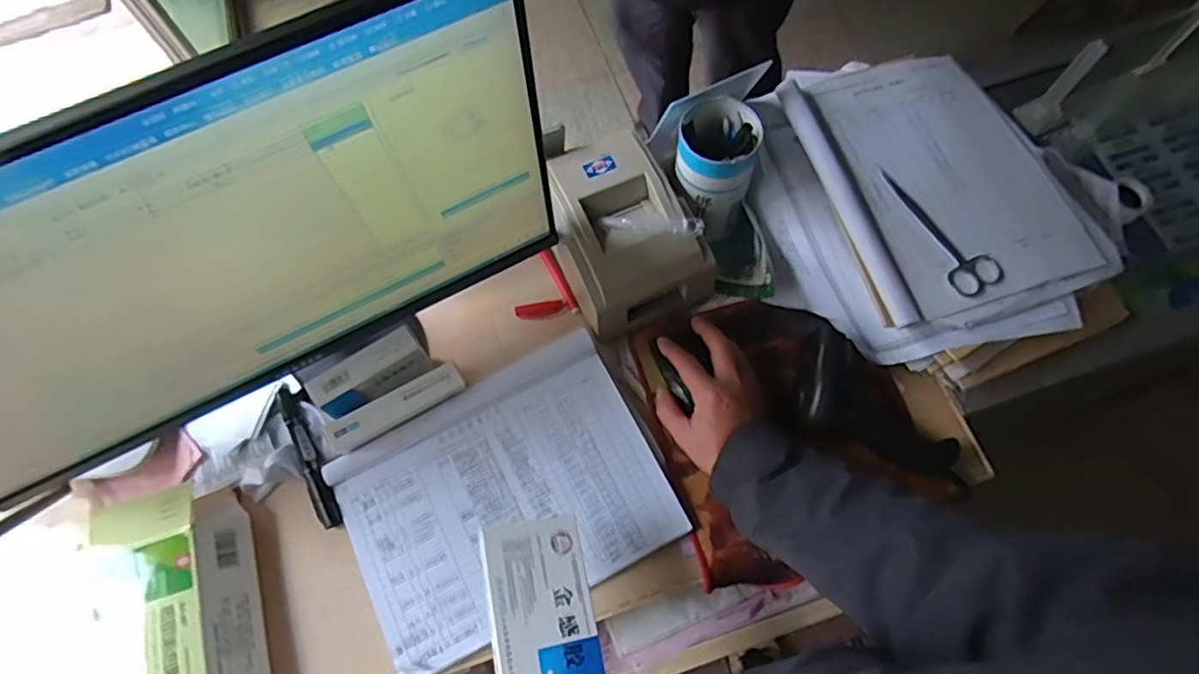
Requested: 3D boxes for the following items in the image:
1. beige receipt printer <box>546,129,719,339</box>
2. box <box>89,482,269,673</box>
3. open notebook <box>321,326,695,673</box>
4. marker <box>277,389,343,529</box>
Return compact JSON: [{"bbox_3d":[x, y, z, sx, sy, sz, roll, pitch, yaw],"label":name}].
[{"bbox_3d":[0.024,-0.102,0.649,0.136,0.099,0.168,-25,68,-8],"label":"beige receipt printer"},{"bbox_3d":[-0.369,0.249,0.543,0.138,0.051,0.244,-21,67,-7],"label":"box"},{"bbox_3d":[-0.090,0.148,0.601,0.282,0.023,0.214,-27,68,-9],"label":"open notebook"},{"bbox_3d":[-0.285,0.113,0.618,0.021,0.016,0.152,-28,68,-10],"label":"marker"}]

